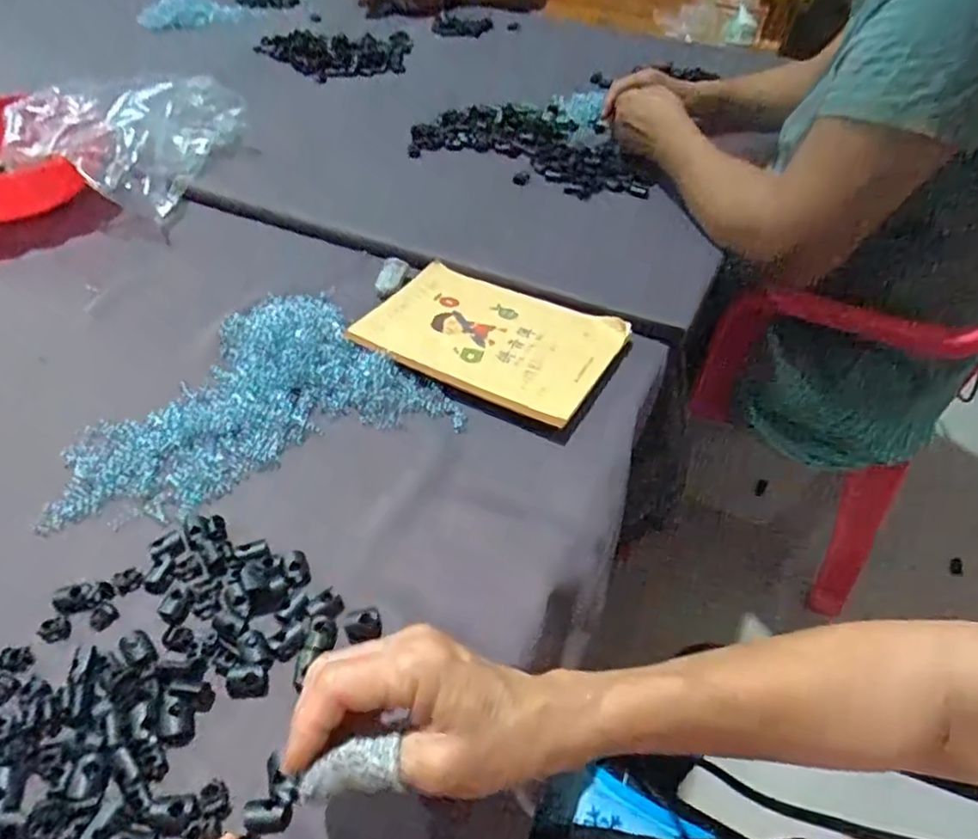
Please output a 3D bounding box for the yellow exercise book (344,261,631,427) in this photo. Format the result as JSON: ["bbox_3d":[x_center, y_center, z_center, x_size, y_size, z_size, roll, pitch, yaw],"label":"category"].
[{"bbox_3d":[0.001,-0.075,0.559,0.206,0.016,0.137,24,49,21],"label":"yellow exercise book"}]

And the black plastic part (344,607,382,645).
[{"bbox_3d":[-0.073,0.118,0.375,0.021,0.011,0.015,-9,46,-11],"label":"black plastic part"}]

